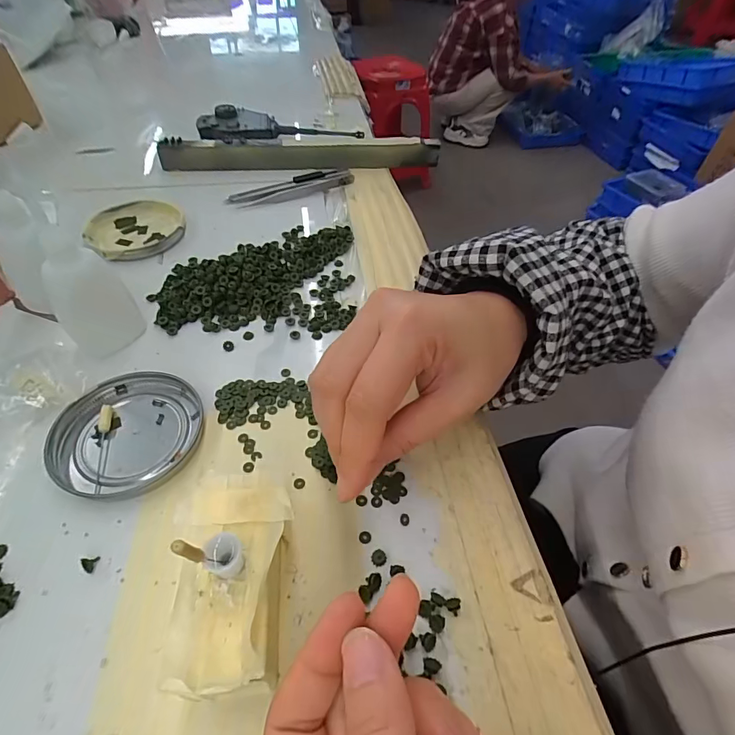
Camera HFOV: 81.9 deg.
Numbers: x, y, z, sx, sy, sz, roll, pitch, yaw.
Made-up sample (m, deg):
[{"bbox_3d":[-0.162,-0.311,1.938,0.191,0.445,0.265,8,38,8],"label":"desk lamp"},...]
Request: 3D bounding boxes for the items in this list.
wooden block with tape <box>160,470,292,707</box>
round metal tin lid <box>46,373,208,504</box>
[{"bbox_3d":[-0.054,0.090,0.180,0.041,0.034,0.078,0,49,-1],"label":"wooden block with tape"},{"bbox_3d":[-0.134,0.035,0.238,0.071,0.012,0.077,1,49,-2],"label":"round metal tin lid"}]

